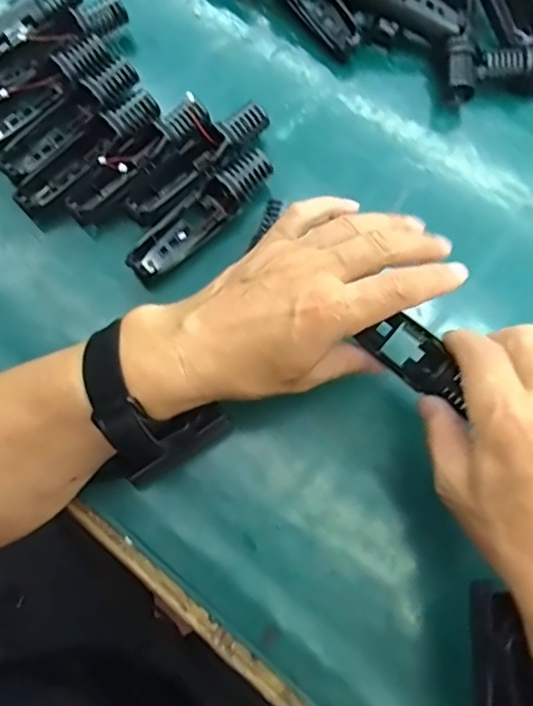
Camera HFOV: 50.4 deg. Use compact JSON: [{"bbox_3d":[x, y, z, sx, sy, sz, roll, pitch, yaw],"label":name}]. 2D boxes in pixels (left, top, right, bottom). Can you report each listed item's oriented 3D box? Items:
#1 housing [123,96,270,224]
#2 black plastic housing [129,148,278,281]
[{"bbox_3d":[-0.050,-0.137,0.410,0.120,0.028,0.031,-42,78,-11],"label":"housing"},{"bbox_3d":[-0.046,-0.097,0.398,0.120,0.029,0.032,-41,78,-11],"label":"black plastic housing"}]

